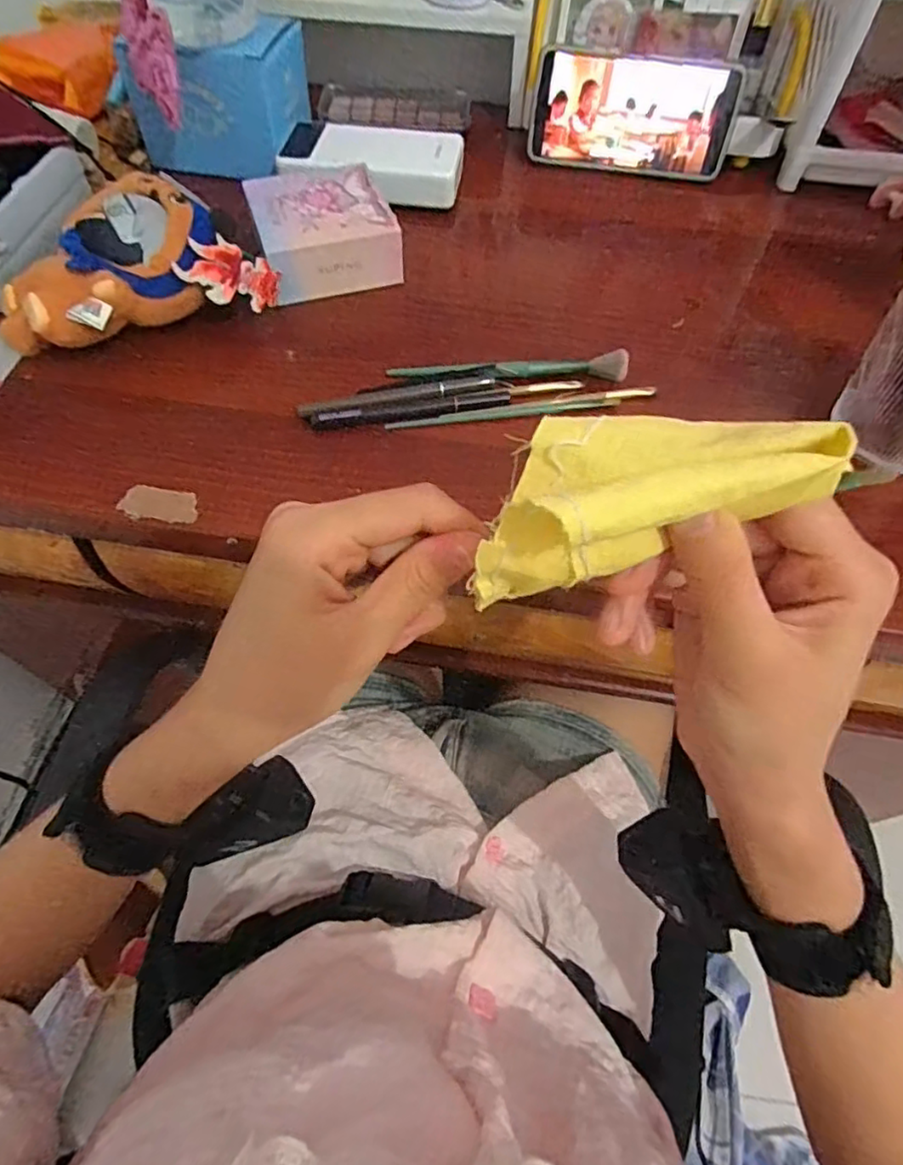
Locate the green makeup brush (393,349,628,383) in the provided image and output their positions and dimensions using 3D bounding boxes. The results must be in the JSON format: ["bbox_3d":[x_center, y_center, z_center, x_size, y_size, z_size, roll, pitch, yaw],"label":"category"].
[{"bbox_3d":[0.038,-0.140,0.400,0.155,0.013,0.016,-1,59,-3],"label":"green makeup brush"}]

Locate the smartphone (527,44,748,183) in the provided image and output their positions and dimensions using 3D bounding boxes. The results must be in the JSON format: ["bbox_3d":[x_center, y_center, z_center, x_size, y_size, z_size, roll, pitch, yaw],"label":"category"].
[{"bbox_3d":[0.154,-0.395,0.520,0.167,0.079,0.009,9,37,3],"label":"smartphone"}]

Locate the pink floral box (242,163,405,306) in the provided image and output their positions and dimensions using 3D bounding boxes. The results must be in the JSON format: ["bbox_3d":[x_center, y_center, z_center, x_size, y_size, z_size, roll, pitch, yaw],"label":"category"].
[{"bbox_3d":[-0.095,-0.258,0.455,0.094,0.044,0.098,-18,61,-12],"label":"pink floral box"}]

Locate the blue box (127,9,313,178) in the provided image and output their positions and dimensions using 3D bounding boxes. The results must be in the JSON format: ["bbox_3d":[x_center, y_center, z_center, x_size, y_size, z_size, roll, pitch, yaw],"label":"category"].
[{"bbox_3d":[-0.189,-0.403,0.503,0.120,0.085,0.099,12,60,5],"label":"blue box"}]

